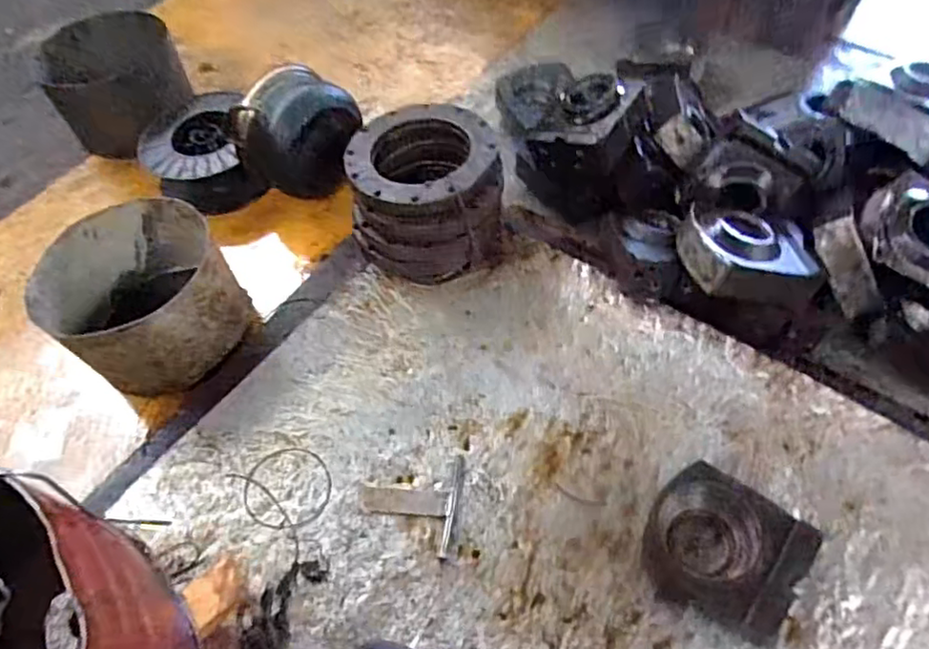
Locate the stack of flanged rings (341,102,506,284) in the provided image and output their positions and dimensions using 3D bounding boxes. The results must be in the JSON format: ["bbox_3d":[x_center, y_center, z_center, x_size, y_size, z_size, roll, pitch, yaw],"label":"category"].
[{"bbox_3d":[-0.067,-0.226,1.117,0.255,0.173,0.265,-3,57,1],"label":"stack of flanged rings"}]

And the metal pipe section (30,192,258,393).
[{"bbox_3d":[-0.508,-0.044,1.034,0.307,0.161,0.273,37,66,24],"label":"metal pipe section"}]

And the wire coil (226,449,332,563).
[{"bbox_3d":[-0.244,0.243,0.910,0.120,0.014,0.165,-34,61,-18],"label":"wire coil"}]

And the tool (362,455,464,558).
[{"bbox_3d":[-0.076,0.245,0.908,0.134,0.010,0.135,8,57,8],"label":"tool"}]

